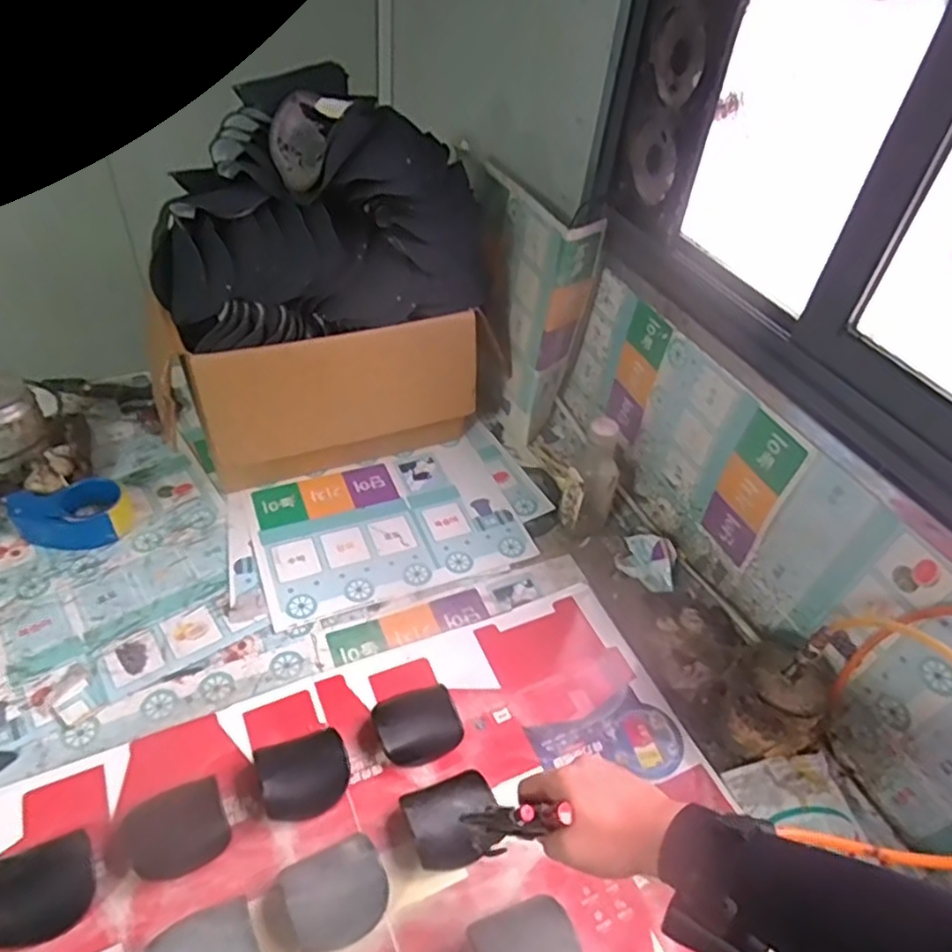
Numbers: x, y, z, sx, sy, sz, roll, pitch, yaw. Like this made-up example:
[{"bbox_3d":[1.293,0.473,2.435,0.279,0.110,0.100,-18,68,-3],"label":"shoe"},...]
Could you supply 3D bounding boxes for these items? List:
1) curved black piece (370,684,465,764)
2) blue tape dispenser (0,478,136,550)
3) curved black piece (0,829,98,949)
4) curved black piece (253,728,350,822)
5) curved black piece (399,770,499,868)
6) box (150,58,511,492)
[{"bbox_3d":[-0.067,0.284,0.777,0.092,0.040,0.079,-13,46,-19],"label":"curved black piece"},{"bbox_3d":[-0.573,0.059,0.954,0.166,0.064,0.088,-10,45,-16],"label":"blue tape dispenser"},{"bbox_3d":[-0.401,0.382,0.632,0.090,0.044,0.077,-19,48,-24],"label":"curved black piece"},{"bbox_3d":[-0.183,0.316,0.722,0.096,0.046,0.079,-13,48,-19],"label":"curved black piece"},{"bbox_3d":[-0.026,0.347,0.708,0.090,0.024,0.096,-19,25,-15],"label":"curved black piece"},{"bbox_3d":[-0.209,-0.252,0.998,0.495,0.473,0.259,-17,49,-23],"label":"box"}]

